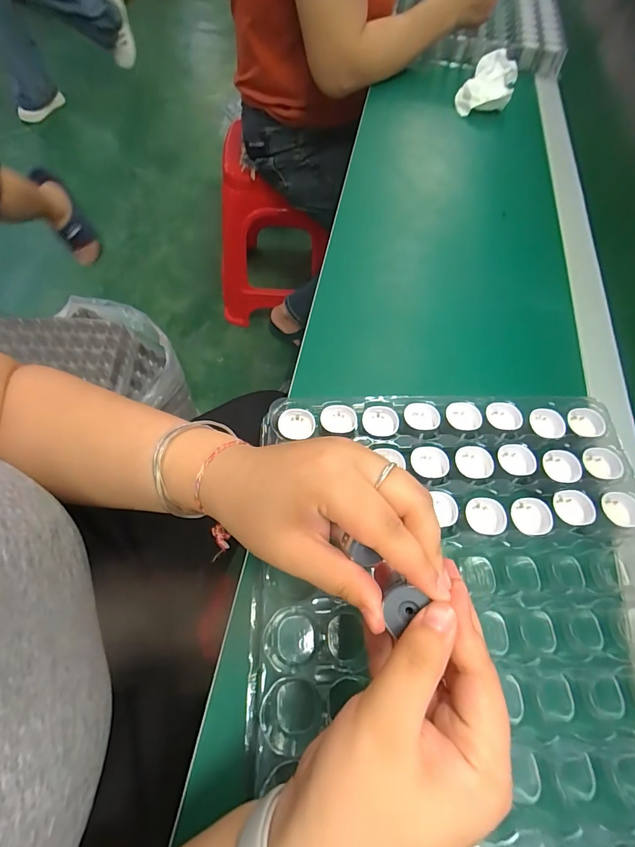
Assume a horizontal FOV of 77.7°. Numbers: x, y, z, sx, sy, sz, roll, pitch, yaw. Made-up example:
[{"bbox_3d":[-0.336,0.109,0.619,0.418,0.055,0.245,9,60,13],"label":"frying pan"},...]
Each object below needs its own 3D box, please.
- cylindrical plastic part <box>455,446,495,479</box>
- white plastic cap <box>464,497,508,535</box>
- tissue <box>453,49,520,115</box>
[{"bbox_3d":[0.128,0.033,0.324,0.029,0.012,0.030,1,63,-2],"label":"cylindrical plastic part"},{"bbox_3d":[0.128,0.072,0.303,0.030,0.013,0.029,1,63,-2],"label":"white plastic cap"},{"bbox_3d":[0.301,-0.591,0.685,0.083,0.030,0.189,26,65,10],"label":"tissue"}]

